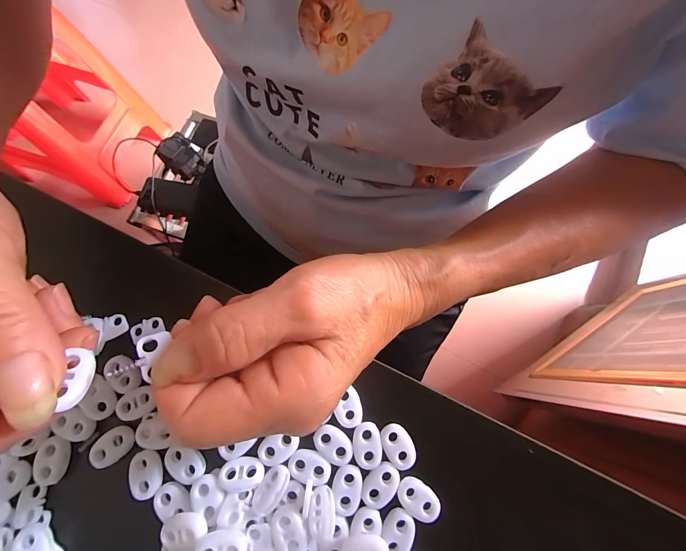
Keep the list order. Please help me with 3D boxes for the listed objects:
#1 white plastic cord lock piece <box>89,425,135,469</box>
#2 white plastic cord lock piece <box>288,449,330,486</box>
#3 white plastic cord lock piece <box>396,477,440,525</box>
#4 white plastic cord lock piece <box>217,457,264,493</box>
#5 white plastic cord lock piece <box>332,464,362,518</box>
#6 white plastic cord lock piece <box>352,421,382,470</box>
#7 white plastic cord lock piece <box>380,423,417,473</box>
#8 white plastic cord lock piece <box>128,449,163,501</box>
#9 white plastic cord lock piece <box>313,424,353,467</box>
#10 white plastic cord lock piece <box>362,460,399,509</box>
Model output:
[{"bbox_3d":[-0.123,0.091,0.164,0.015,0.004,0.024,41,78,10],"label":"white plastic cord lock piece"},{"bbox_3d":[-0.017,0.100,0.161,0.022,0.004,0.015,20,75,5],"label":"white plastic cord lock piece"},{"bbox_3d":[0.039,0.115,0.158,0.022,0.004,0.015,37,77,10],"label":"white plastic cord lock piece"},{"bbox_3d":[-0.052,0.103,0.159,0.022,0.004,0.015,-1,74,-1],"label":"white plastic cord lock piece"},{"bbox_3d":[0.002,0.110,0.159,0.015,0.004,0.022,14,74,4],"label":"white plastic cord lock piece"},{"bbox_3d":[0.013,0.090,0.164,0.015,0.004,0.022,-4,74,-2],"label":"white plastic cord lock piece"},{"bbox_3d":[0.030,0.091,0.164,0.015,0.004,0.022,-24,75,-7],"label":"white plastic cord lock piece"},{"bbox_3d":[-0.103,0.104,0.161,0.016,0.004,0.022,-4,74,-1],"label":"white plastic cord lock piece"},{"bbox_3d":[-0.005,0.090,0.163,0.022,0.004,0.015,44,78,11],"label":"white plastic cord lock piece"},{"bbox_3d":[0.020,0.109,0.159,0.015,0.004,0.022,42,78,11],"label":"white plastic cord lock piece"}]

